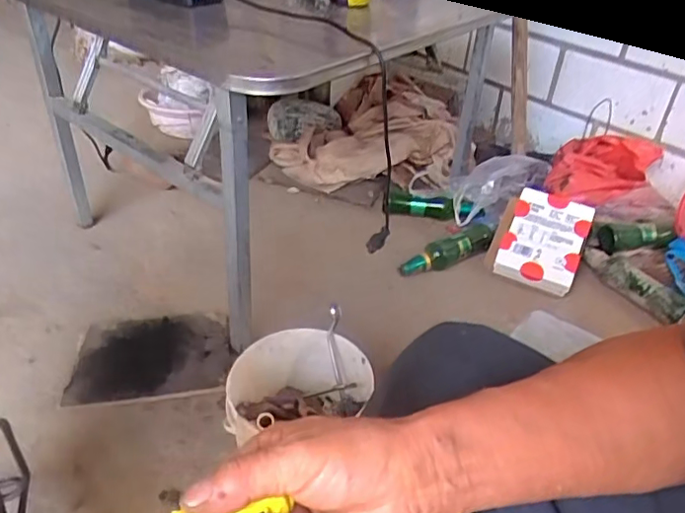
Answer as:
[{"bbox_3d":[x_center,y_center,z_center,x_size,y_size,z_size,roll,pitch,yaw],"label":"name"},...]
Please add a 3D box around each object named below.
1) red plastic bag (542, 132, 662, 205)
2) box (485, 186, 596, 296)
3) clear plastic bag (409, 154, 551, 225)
[{"bbox_3d":[0.586,-0.210,1.296,0.209,0.117,0.142,-10,39,-17],"label":"red plastic bag"},{"bbox_3d":[0.442,-0.040,1.262,0.189,0.038,0.237,22,71,16],"label":"box"},{"bbox_3d":[0.349,-0.184,1.374,0.348,0.130,0.159,-12,38,2],"label":"clear plastic bag"}]

